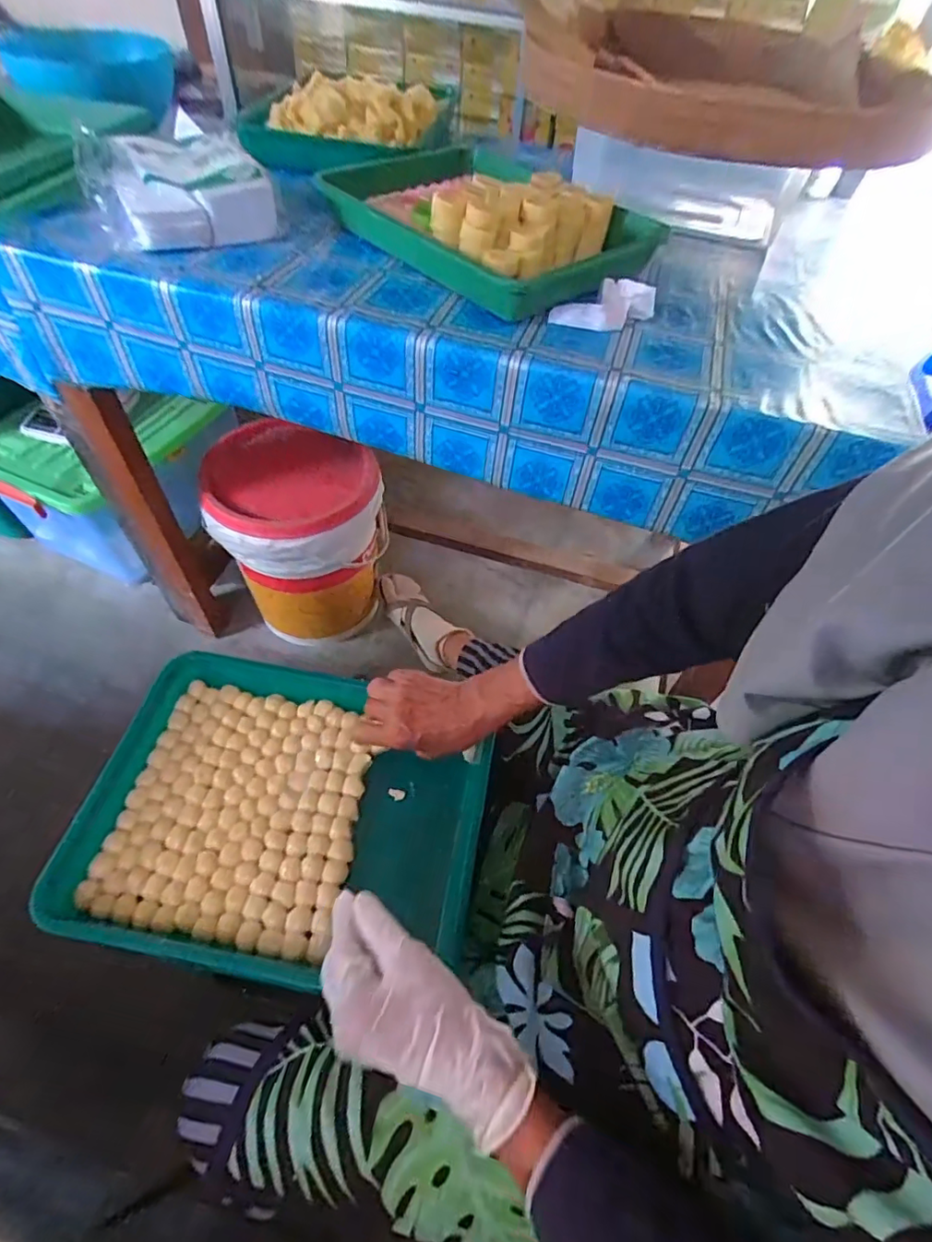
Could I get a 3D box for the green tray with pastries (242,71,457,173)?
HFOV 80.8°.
[{"bbox_3d":[-0.180,-0.789,0.855,0.251,0.064,0.351,15,54,6],"label":"green tray with pastries"}]

